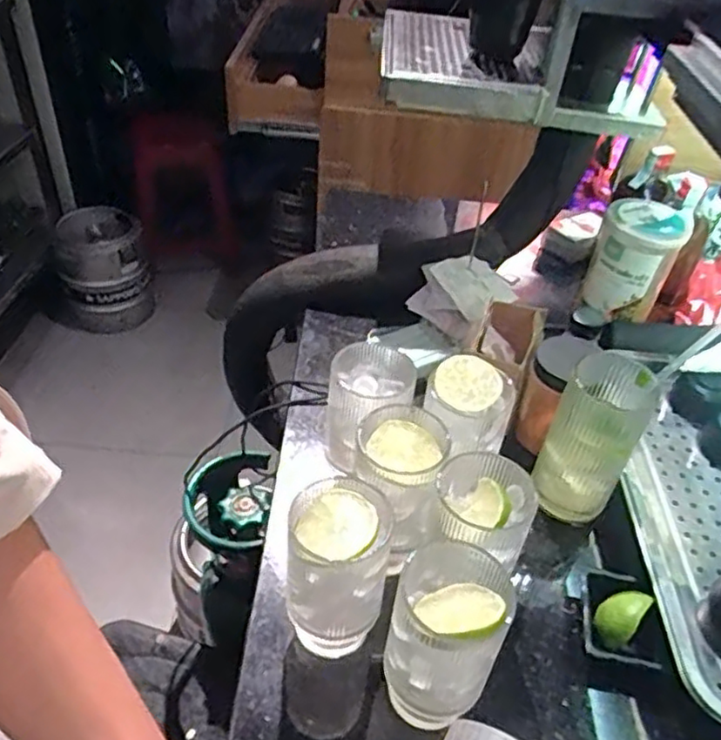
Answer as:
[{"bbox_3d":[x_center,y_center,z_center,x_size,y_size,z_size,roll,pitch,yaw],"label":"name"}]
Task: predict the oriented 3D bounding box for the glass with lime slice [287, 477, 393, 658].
[{"bbox_3d":[-0.017,0.143,0.466,0.067,0.128,0.073,3,41,-3],"label":"glass with lime slice"}]

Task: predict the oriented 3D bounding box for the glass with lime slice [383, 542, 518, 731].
[{"bbox_3d":[0.051,0.178,0.436,0.067,0.138,0.066,3,41,-3],"label":"glass with lime slice"}]

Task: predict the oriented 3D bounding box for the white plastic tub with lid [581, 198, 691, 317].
[{"bbox_3d":[0.312,-0.116,0.770,0.089,0.128,0.090,20,43,16],"label":"white plastic tub with lid"}]

